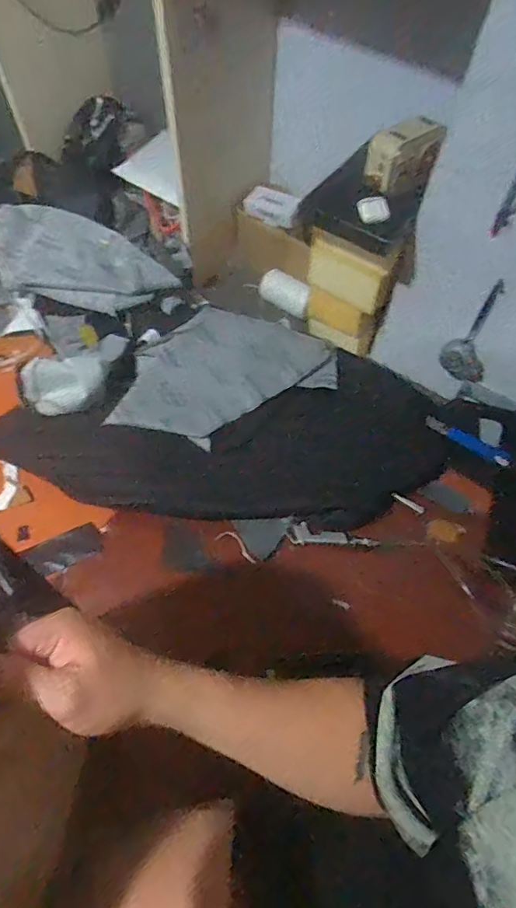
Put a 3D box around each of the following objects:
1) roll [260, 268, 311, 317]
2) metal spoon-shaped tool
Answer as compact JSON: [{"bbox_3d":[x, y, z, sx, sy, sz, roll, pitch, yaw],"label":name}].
[{"bbox_3d":[0.065,-0.355,1.077,0.057,0.064,0.150,-32,53,-20],"label":"roll"},{"bbox_3d":[0.390,-0.209,0.858,0.086,0.224,0.030,20,61,8],"label":"metal spoon-shaped tool"}]

